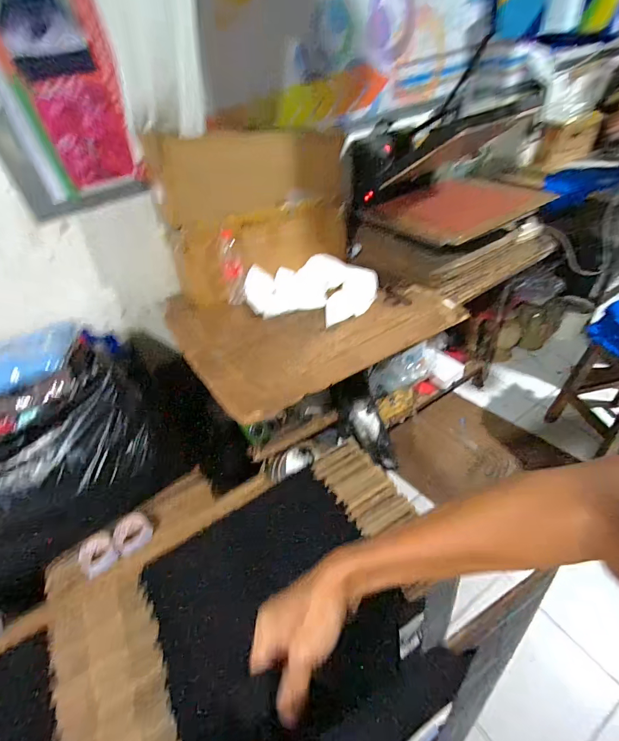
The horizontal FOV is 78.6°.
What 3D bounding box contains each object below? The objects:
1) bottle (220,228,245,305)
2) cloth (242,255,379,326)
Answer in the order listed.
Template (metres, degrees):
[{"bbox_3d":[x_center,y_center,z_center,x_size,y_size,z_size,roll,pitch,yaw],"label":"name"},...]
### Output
[{"bbox_3d":[-0.250,-0.333,1.233,0.062,0.232,0.051,-10,38,-8],"label":"bottle"},{"bbox_3d":[0.009,-0.289,1.283,0.424,0.074,0.346,0,38,4],"label":"cloth"}]

